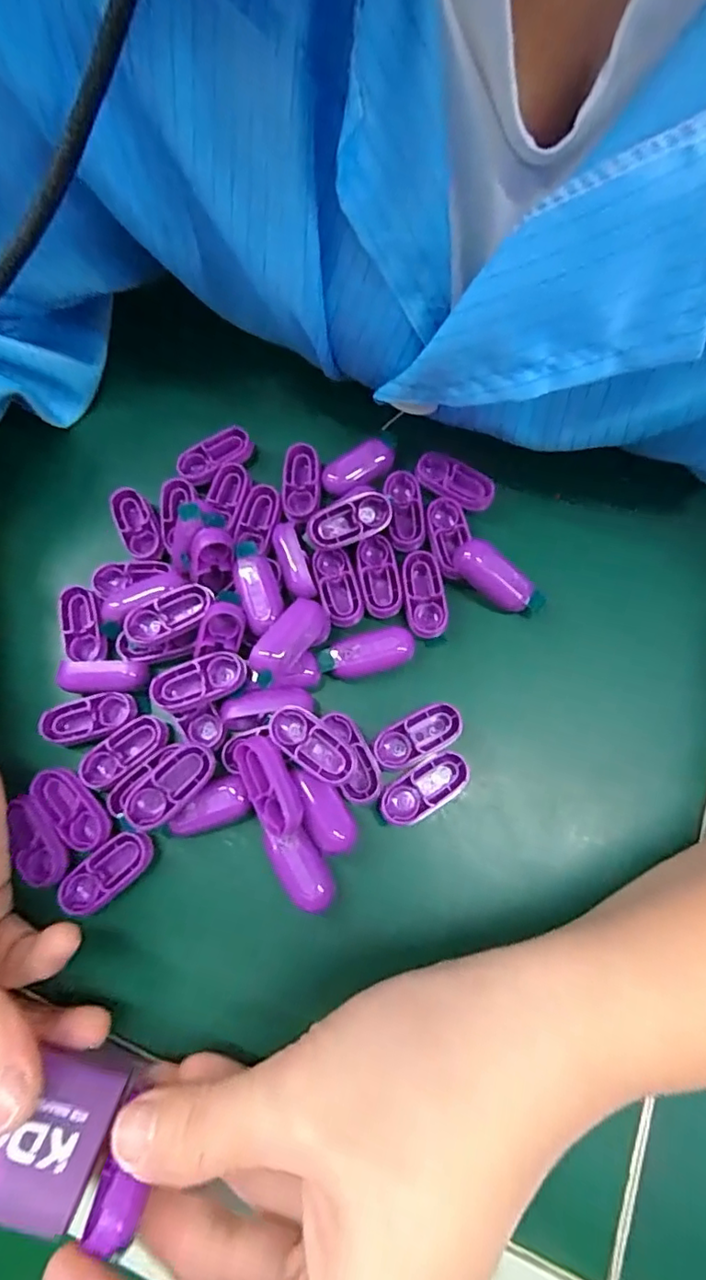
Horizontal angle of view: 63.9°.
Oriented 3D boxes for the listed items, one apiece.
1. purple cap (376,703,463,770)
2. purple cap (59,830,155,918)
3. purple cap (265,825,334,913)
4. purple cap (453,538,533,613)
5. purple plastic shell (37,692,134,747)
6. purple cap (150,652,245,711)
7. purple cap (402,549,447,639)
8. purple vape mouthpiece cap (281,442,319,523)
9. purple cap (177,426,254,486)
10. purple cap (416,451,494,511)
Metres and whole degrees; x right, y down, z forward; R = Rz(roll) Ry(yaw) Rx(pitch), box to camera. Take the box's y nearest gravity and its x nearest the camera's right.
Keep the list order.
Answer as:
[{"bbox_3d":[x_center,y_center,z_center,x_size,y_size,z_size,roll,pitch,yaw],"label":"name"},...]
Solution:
[{"bbox_3d":[0.024,0.035,0.205,0.033,0.004,0.017,-28,54,4],"label":"purple cap"},{"bbox_3d":[-0.085,0.081,0.196,0.033,0.005,0.016,-38,75,-6],"label":"purple cap"},{"bbox_3d":[-0.017,0.077,0.190,0.016,0.006,0.030,-31,86,-6],"label":"purple cap"},{"bbox_3d":[0.053,-0.025,0.213,0.032,0.012,0.012,43,82,14],"label":"purple cap"},{"bbox_3d":[-0.100,0.030,0.213,0.034,0.006,0.016,-13,74,1],"label":"purple plastic shell"},{"bbox_3d":[-0.056,0.016,0.207,0.034,0.013,0.015,-17,74,0],"label":"purple cap"},{"bbox_3d":[0.027,-0.018,0.221,0.014,0.007,0.035,-7,74,3],"label":"purple cap"},{"bbox_3d":[-0.022,-0.066,0.235,0.015,0.004,0.036,0,75,5],"label":"purple vape mouthpiece cap"},{"bbox_3d":[-0.059,-0.079,0.242,0.032,0.004,0.017,-39,75,-6],"label":"purple cap"},{"bbox_3d":[0.041,-0.065,0.232,0.034,0.006,0.016,38,81,13],"label":"purple cap"}]

